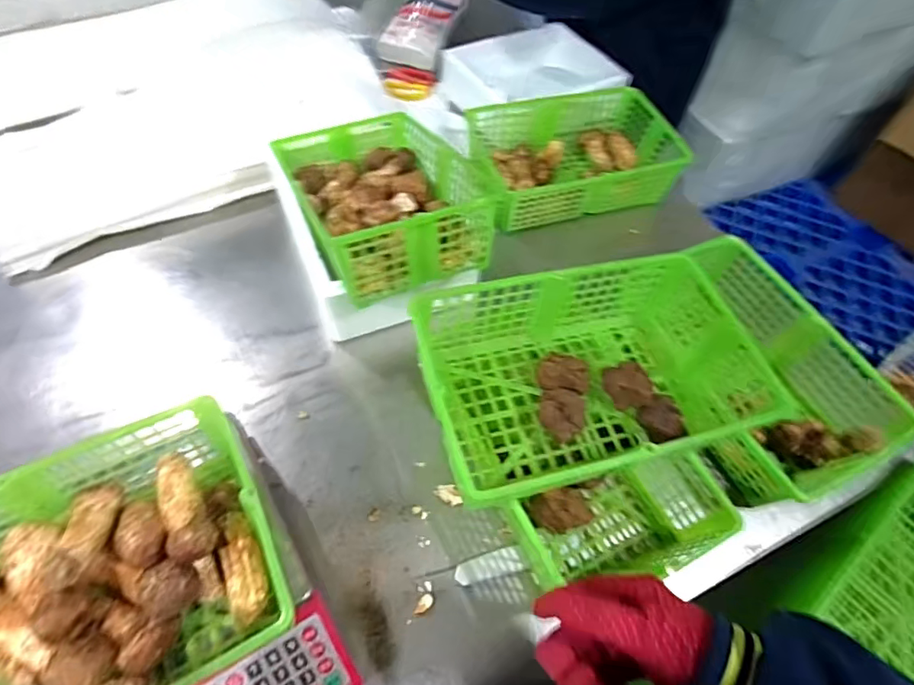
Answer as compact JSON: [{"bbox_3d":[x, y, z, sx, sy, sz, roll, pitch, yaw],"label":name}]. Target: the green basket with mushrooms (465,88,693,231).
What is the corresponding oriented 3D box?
[{"bbox_3d":[0.195,-0.322,0.913,0.321,0.099,0.217,-10,60,-11],"label":"green basket with mushrooms"}]

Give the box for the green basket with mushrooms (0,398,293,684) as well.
[{"bbox_3d":[-0.328,0.208,0.427,0.340,0.102,0.190,-27,64,-19],"label":"green basket with mushrooms"}]

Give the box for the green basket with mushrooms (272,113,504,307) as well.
[{"bbox_3d":[-0.108,-0.212,0.718,0.213,0.095,0.355,-15,48,-13],"label":"green basket with mushrooms"}]

